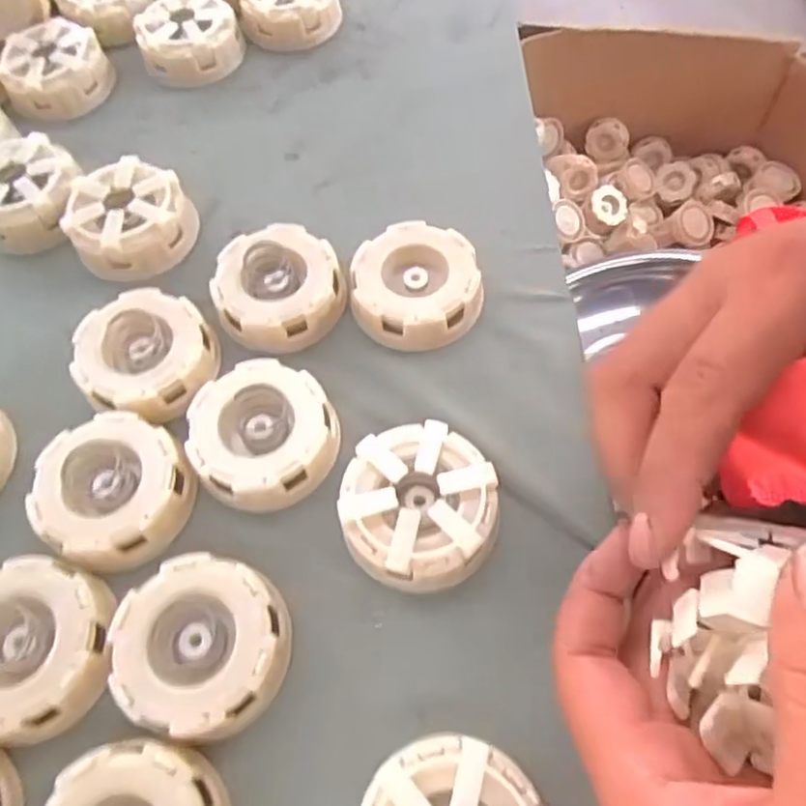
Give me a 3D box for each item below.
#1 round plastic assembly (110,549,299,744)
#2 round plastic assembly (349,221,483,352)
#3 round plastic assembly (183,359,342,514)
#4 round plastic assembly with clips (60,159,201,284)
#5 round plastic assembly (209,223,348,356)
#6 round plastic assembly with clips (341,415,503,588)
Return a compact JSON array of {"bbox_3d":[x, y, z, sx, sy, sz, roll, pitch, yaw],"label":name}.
[{"bbox_3d":[-0.073,0.088,0.240,0.061,0.017,0.058,11,63,9],"label":"round plastic assembly"},{"bbox_3d":[0.006,-0.056,0.316,0.059,0.021,0.060,-1,61,3],"label":"round plastic assembly"},{"bbox_3d":[-0.059,0.012,0.278,0.059,0.021,0.060,-1,61,3],"label":"round plastic assembly"},{"bbox_3d":[-0.139,-0.094,0.335,0.059,0.024,0.055,-1,61,3],"label":"round plastic assembly with clips"},{"bbox_3d":[-0.059,-0.057,0.313,0.059,0.026,0.062,-1,61,3],"label":"round plastic assembly"},{"bbox_3d":[0.007,0.041,0.260,0.059,0.023,0.063,-1,61,3],"label":"round plastic assembly with clips"}]

